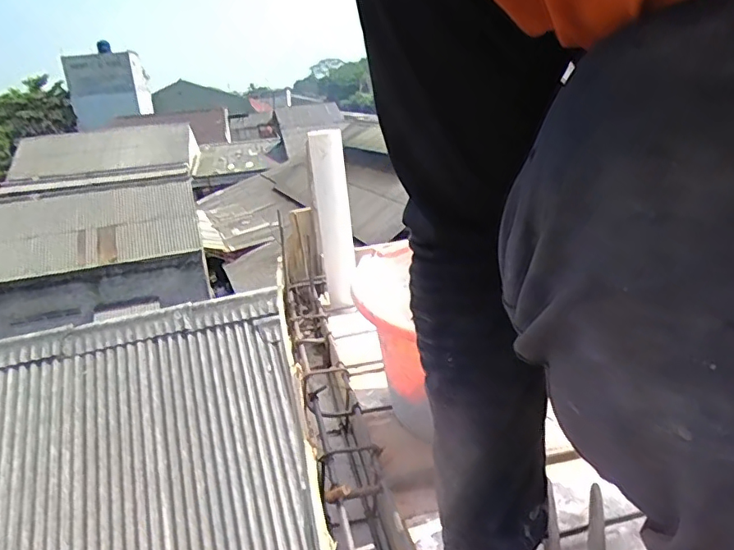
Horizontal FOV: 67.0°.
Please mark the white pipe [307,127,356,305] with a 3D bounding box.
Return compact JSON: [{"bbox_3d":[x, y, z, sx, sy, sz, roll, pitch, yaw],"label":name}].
[{"bbox_3d":[-0.059,-0.100,1.025,0.063,0.317,0.065,-4,19,1],"label":"white pipe"}]

